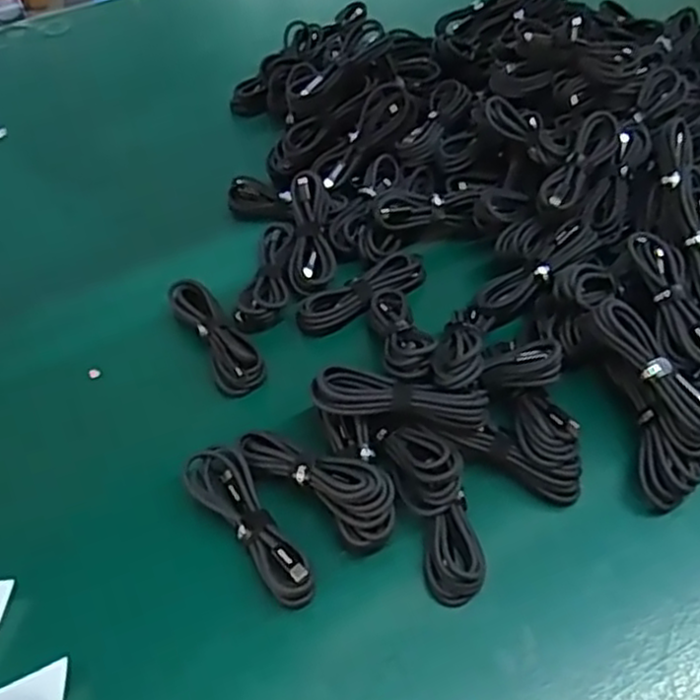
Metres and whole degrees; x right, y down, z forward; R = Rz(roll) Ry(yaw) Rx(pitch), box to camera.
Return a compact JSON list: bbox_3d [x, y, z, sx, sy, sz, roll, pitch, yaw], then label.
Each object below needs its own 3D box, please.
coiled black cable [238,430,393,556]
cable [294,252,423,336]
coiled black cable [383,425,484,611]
[{"bbox_3d":[-0.018,0.075,0.451,0.109,0.028,0.039,32,59,25],"label":"coiled black cable"},{"bbox_3d":[0.010,-0.043,0.577,0.106,0.028,0.029,-29,55,-19],"label":"cable"},{"bbox_3d":[0.054,0.094,0.444,0.038,0.030,0.109,-14,52,-8],"label":"coiled black cable"}]

